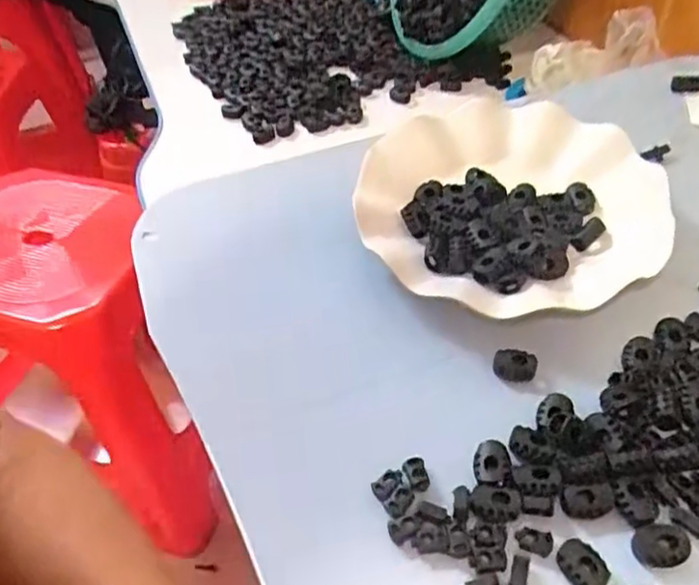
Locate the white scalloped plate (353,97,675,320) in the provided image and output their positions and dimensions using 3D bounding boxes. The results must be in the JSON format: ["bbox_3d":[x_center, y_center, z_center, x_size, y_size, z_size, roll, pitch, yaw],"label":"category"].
[{"bbox_3d":[0.093,-0.057,0.397,0.168,0.024,0.166,-2,48,2],"label":"white scalloped plate"}]

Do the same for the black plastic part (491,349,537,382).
[{"bbox_3d":[0.085,0.038,0.338,0.021,0.007,0.015,10,50,13],"label":"black plastic part"}]

